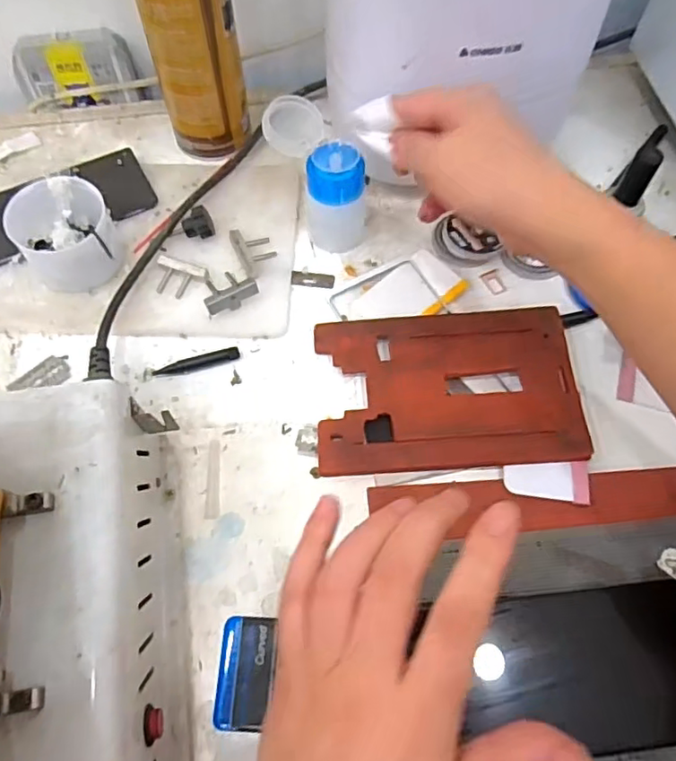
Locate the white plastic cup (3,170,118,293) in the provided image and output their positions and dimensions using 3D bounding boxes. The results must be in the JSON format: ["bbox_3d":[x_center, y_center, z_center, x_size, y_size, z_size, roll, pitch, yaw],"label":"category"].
[{"bbox_3d":[-0.189,-0.101,0.416,0.062,0.057,0.060,-30,66,-14],"label":"white plastic cup"}]

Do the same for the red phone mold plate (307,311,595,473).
[{"bbox_3d":[0.071,0.005,0.389,0.166,0.013,0.109,-3,62,-1],"label":"red phone mold plate"}]

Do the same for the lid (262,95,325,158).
[{"bbox_3d":[-0.032,-0.180,0.417,0.039,0.042,0.005,-50,26,6],"label":"lid"}]

